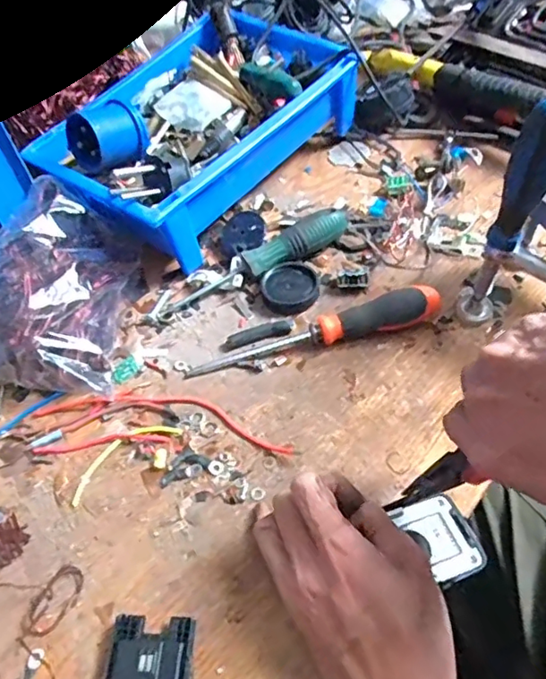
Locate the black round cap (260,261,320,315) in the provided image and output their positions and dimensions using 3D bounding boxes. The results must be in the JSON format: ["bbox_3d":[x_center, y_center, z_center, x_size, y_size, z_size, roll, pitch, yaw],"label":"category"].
[{"bbox_3d":[0.016,-0.050,0.497,0.051,0.014,0.056,-5,51,6],"label":"black round cap"}]

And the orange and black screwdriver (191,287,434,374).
[{"bbox_3d":[0.036,-0.008,0.453,0.208,0.038,0.026,-16,50,-2],"label":"orange and black screwdriver"}]

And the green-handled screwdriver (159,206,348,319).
[{"bbox_3d":[-0.016,-0.069,0.504,0.188,0.036,0.028,-27,52,-11],"label":"green-handled screwdriver"}]

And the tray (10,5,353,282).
[{"bbox_3d":[-0.079,-0.231,0.574,0.210,0.089,0.305,31,62,26],"label":"tray"}]

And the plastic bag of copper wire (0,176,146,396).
[{"bbox_3d":[-0.196,-0.048,0.485,0.140,0.075,0.193,3,54,9],"label":"plastic bag of copper wire"}]

